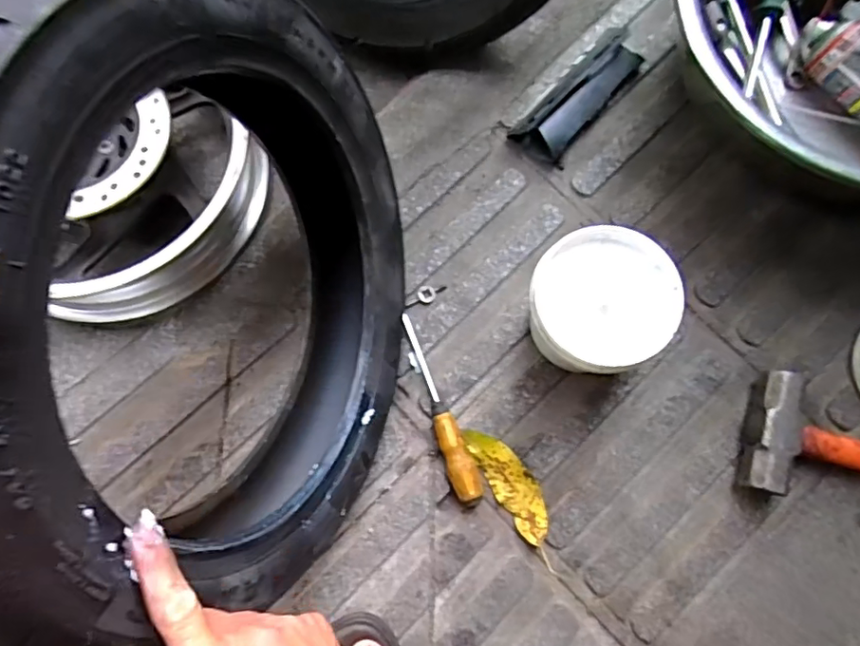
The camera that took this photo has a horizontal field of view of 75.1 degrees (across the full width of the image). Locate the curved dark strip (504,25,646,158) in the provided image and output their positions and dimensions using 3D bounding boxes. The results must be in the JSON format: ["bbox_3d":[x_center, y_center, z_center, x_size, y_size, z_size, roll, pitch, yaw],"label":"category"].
[{"bbox_3d":[0.170,-0.262,0.640,0.062,0.054,0.164,41,83,9],"label":"curved dark strip"}]

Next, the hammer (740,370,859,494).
[{"bbox_3d":[0.476,0.155,0.554,0.325,0.052,0.118,19,81,6],"label":"hammer"}]

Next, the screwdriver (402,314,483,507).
[{"bbox_3d":[0.007,0.090,0.582,0.028,0.026,0.204,-23,79,-1],"label":"screwdriver"}]

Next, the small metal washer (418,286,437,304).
[{"bbox_3d":[-0.003,-0.032,0.618,0.020,0.004,0.020,-1,79,3],"label":"small metal washer"}]

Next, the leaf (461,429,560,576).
[{"bbox_3d":[0.089,0.171,0.570,0.042,0.016,0.152,-34,79,-4],"label":"leaf"}]

